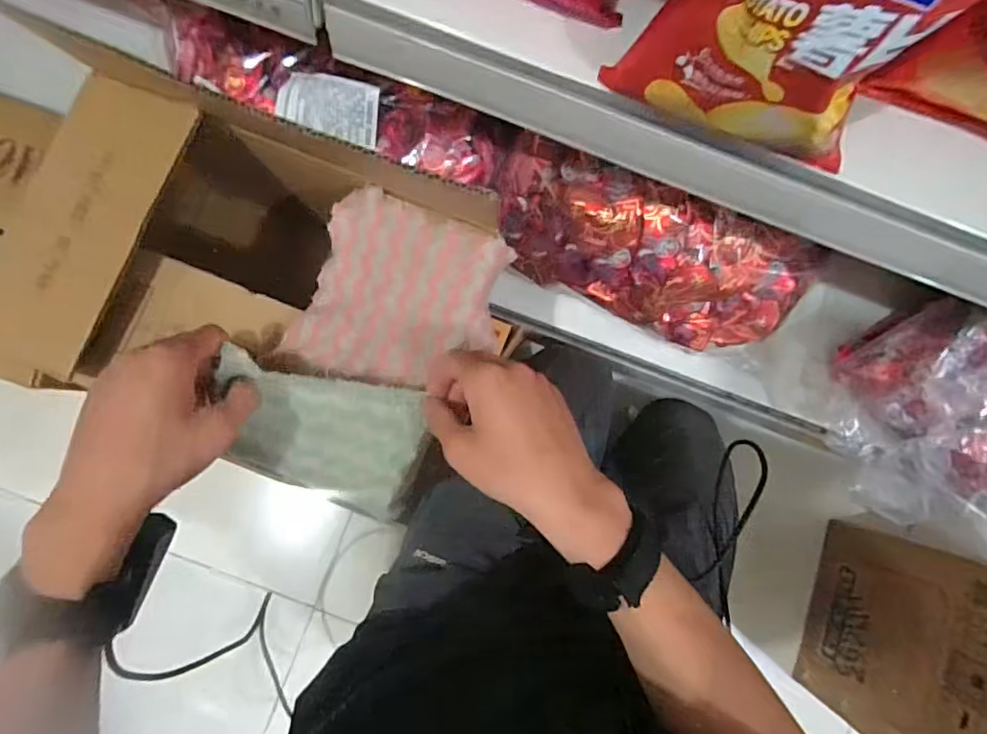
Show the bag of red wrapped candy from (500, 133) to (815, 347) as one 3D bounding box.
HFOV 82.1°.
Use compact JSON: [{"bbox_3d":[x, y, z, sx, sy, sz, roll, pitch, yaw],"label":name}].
[{"bbox_3d":[0.169,-0.129,0.633,0.354,0.110,0.157,13,125,-11],"label":"bag of red wrapped candy"}]

